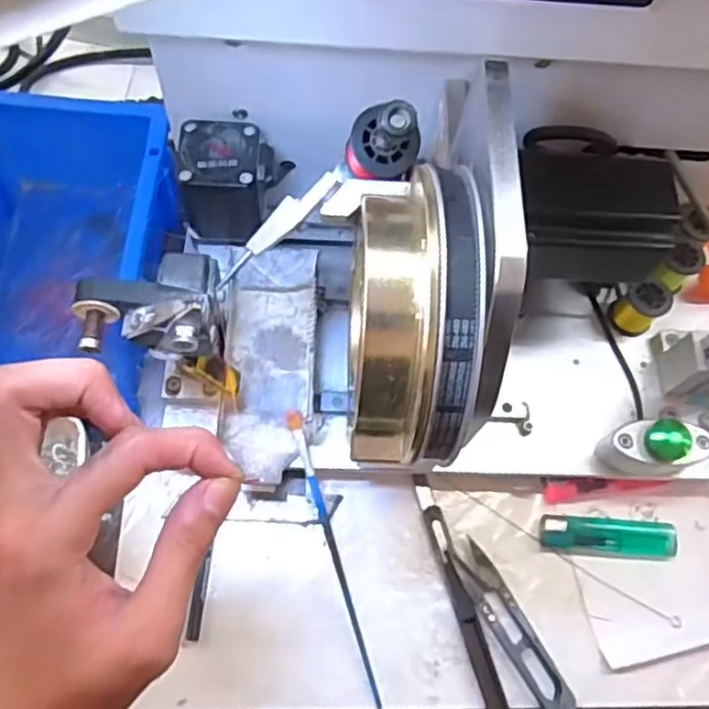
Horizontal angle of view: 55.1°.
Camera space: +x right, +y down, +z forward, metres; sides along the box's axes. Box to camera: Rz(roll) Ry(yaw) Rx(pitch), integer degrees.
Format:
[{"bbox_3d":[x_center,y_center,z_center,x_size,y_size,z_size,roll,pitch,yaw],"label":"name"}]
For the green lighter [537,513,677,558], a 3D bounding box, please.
[{"bbox_3d":[0.150,0.107,0.402,0.080,0.007,0.021,4,68,-2],"label":"green lighter"}]

